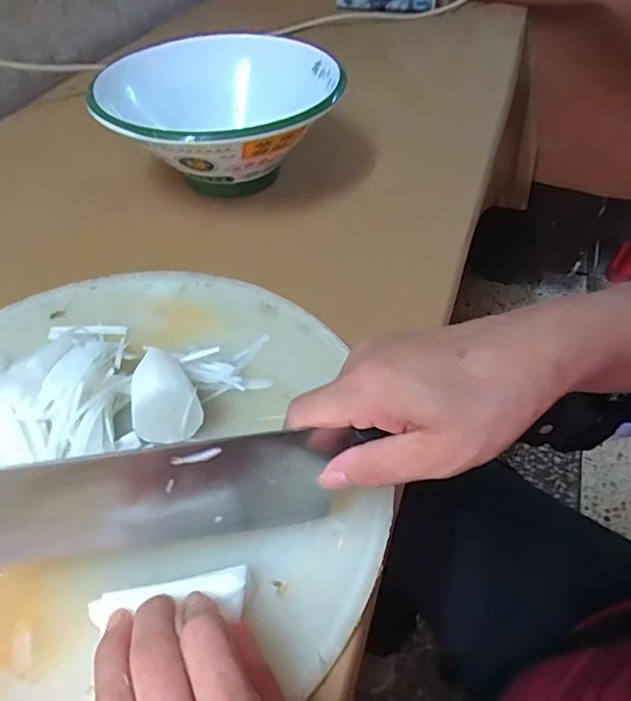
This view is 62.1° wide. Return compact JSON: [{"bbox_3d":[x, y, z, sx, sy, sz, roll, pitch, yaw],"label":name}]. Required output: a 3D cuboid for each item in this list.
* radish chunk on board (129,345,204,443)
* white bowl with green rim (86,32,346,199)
[{"bbox_3d":[-0.098,0.026,0.329,0.039,0.042,0.056,-21,52,-17],"label":"radish chunk on board"},{"bbox_3d":[-0.083,-0.229,0.516,0.182,0.101,0.229,22,53,18],"label":"white bowl with green rim"}]

